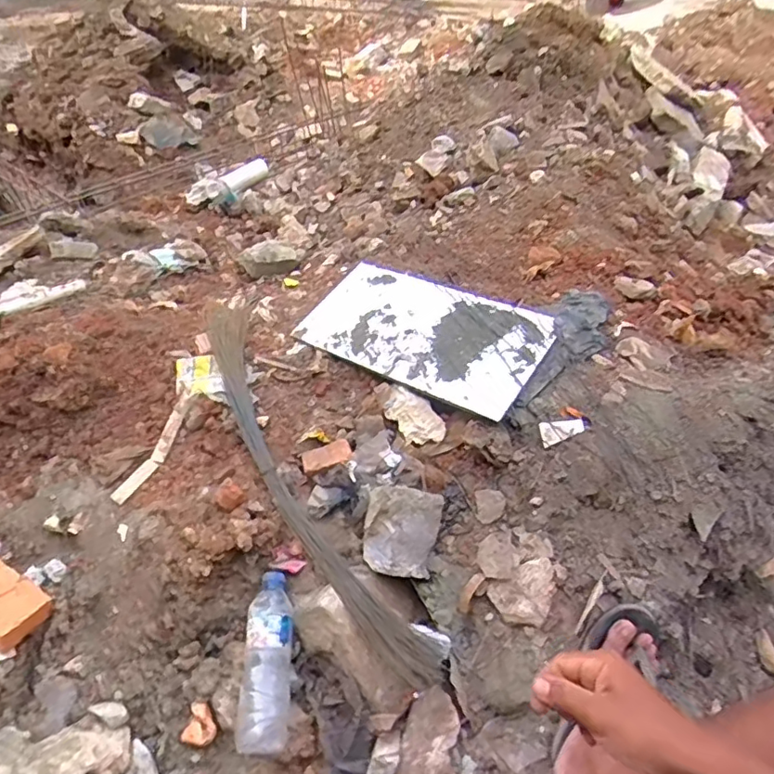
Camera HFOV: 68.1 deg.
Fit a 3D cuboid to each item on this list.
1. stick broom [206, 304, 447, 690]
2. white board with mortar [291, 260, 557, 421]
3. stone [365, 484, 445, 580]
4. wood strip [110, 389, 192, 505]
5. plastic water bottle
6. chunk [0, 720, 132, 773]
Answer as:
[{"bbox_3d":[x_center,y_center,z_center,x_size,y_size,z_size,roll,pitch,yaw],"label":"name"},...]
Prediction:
[{"bbox_3d":[-0.175,0.109,1.003,0.127,0.174,0.859,-21,44,-20],"label":"stick broom"},{"bbox_3d":[0.068,-0.115,1.093,0.474,0.016,0.258,25,58,35],"label":"white board with mortar"},{"bbox_3d":[0.023,0.217,0.860,0.119,0.126,0.089,1,40,4],"label":"stone"},{"bbox_3d":[-0.390,0.097,0.982,0.040,0.020,0.231,12,56,16],"label":"wood strip"},{"bbox_3d":[-0.159,0.362,0.772,0.061,0.049,0.222,-2,57,0],"label":"plastic water bottle"},{"bbox_3d":[-0.414,0.453,0.707,0.141,0.066,0.144,23,47,27],"label":"chunk"}]

